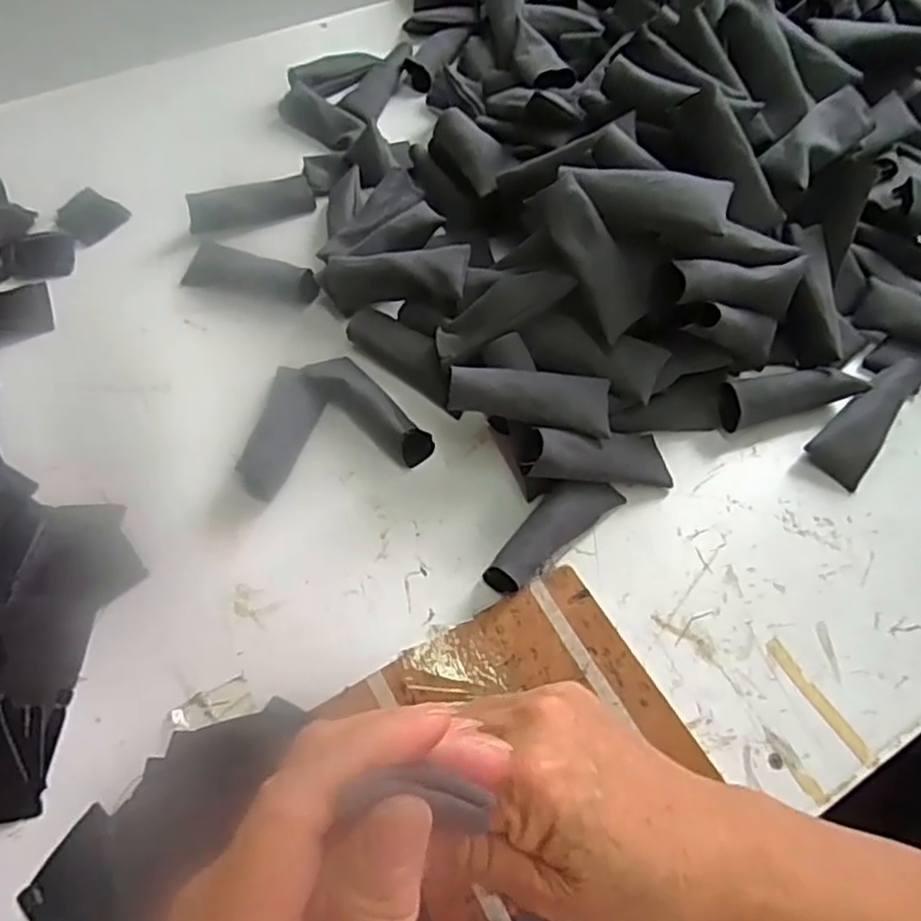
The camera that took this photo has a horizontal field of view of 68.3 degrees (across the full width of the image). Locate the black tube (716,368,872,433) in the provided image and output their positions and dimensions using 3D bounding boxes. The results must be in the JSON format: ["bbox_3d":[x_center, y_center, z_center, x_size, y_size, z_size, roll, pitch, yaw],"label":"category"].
[{"bbox_3d":[0.231,-0.050,0.476,0.106,0.035,0.028,-16,60,-9],"label":"black tube"}]

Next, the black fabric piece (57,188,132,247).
[{"bbox_3d":[-0.320,-0.211,0.586,0.055,0.004,0.050,33,63,12],"label":"black fabric piece"}]

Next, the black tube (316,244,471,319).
[{"bbox_3d":[-0.050,-0.132,0.500,0.115,0.040,0.039,0,58,16],"label":"black tube"}]

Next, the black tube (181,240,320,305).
[{"bbox_3d":[-0.164,-0.151,0.542,0.113,0.023,0.032,12,60,7],"label":"black tube"}]

